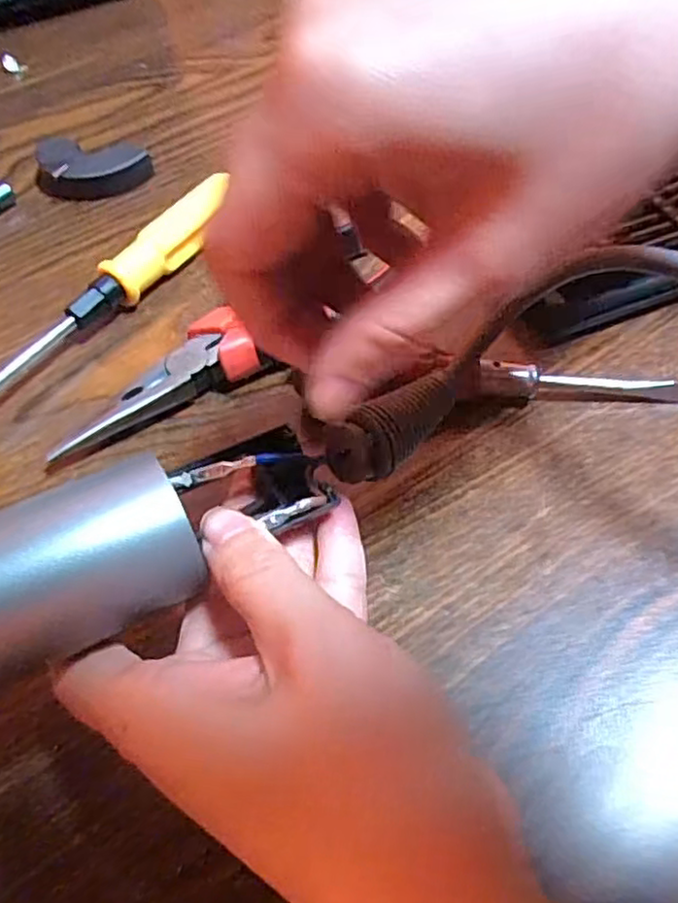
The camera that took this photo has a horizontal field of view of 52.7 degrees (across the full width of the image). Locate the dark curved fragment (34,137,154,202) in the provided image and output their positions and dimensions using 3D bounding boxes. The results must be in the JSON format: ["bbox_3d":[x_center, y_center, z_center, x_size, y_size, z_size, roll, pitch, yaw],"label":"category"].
[{"bbox_3d":[-0.123,-0.142,0.339,0.056,0.014,0.033,-10,53,-2],"label":"dark curved fragment"}]

